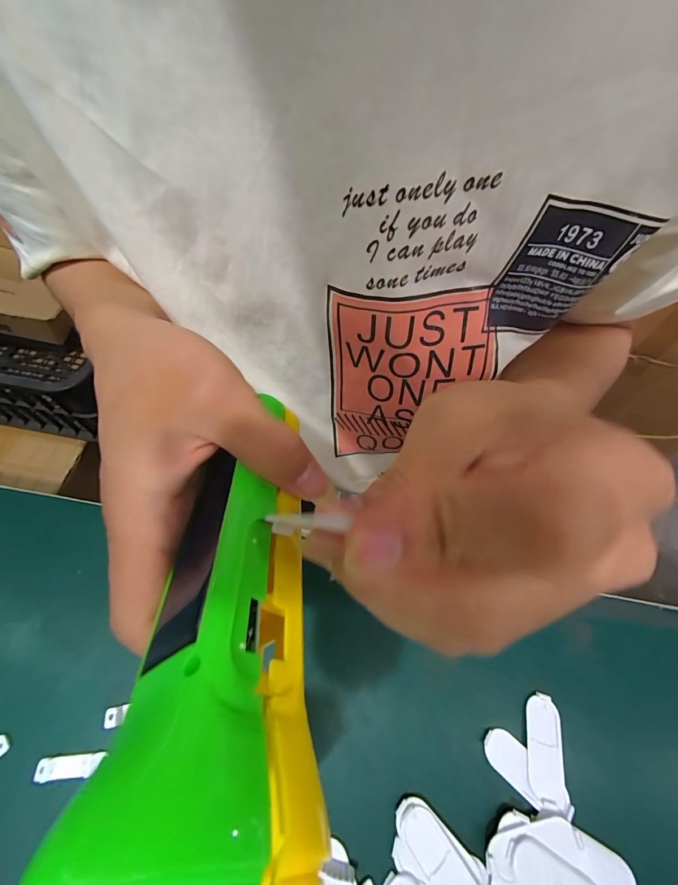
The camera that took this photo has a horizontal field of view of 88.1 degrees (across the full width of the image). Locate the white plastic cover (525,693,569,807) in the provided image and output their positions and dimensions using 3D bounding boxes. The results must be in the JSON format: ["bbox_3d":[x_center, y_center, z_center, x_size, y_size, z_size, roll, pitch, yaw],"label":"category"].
[{"bbox_3d":[0.120,0.177,0.205,0.021,0.005,0.048,11,61,5],"label":"white plastic cover"}]

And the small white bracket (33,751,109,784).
[{"bbox_3d":[-0.147,0.177,0.192,0.035,0.005,0.010,-4,60,-4],"label":"small white bracket"}]

